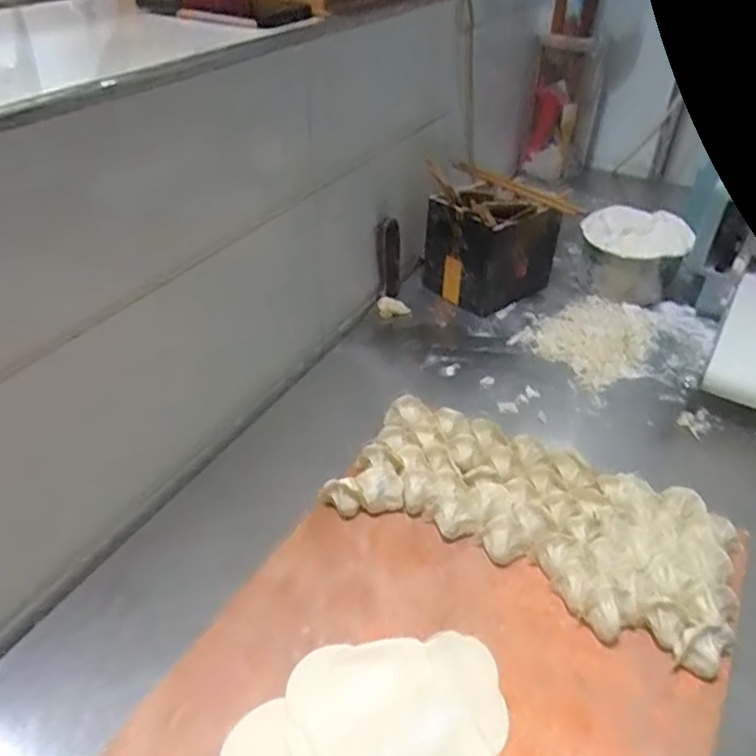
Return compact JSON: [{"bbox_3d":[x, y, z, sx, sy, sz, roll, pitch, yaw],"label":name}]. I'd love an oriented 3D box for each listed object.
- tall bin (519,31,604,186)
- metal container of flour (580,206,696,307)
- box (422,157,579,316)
[{"bbox_3d":[0.345,-0.502,1.184,0.125,0.246,0.087,9,39,11],"label":"tall bin"},{"bbox_3d":[0.361,-0.174,0.903,0.138,0.090,0.128,18,42,21],"label":"metal container of flour"},{"bbox_3d":[0.162,-0.193,0.889,0.156,0.158,0.135,-26,46,-30],"label":"box"}]

